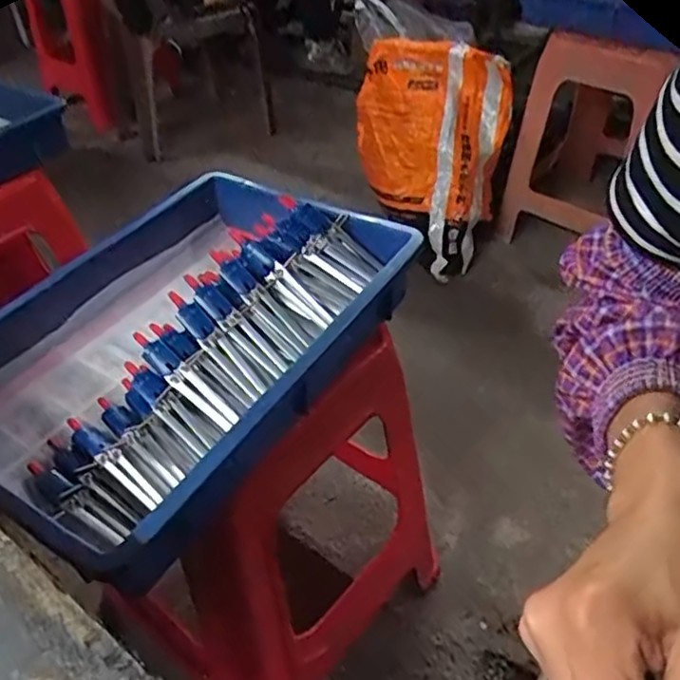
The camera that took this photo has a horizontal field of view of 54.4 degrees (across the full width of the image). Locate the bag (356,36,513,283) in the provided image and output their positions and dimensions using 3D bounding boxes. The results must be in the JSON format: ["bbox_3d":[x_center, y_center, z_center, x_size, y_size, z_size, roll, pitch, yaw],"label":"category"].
[{"bbox_3d":[0.182,-0.391,1.417,0.314,0.477,0.092,10,5,6],"label":"bag"}]

